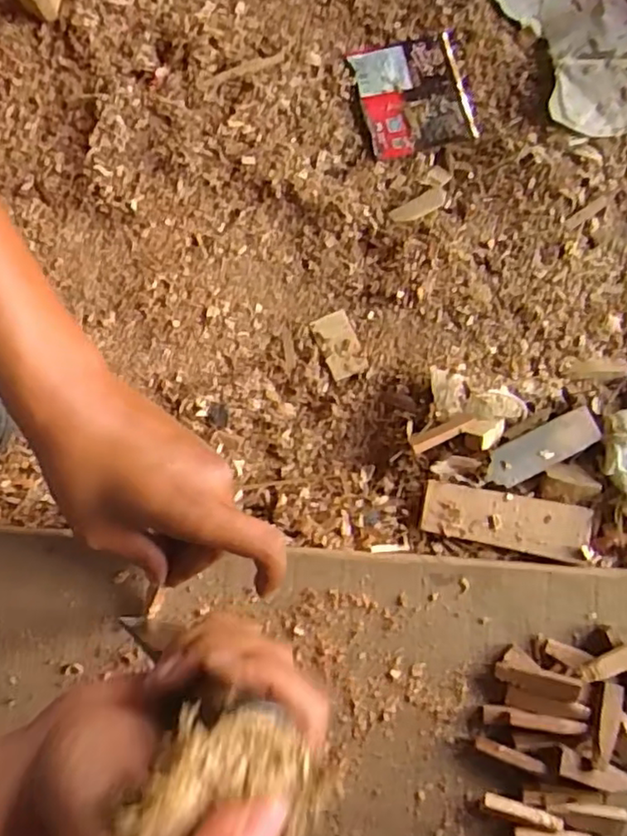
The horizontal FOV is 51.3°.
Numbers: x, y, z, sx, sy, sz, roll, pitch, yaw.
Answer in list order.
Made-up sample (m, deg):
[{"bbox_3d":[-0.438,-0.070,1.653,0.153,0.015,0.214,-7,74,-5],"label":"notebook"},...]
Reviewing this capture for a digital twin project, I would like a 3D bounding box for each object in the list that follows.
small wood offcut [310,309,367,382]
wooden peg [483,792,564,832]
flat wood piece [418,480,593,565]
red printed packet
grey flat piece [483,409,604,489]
[{"bbox_3d":[0.019,-0.054,0.477,0.026,0.004,0.049,-21,80,-5],"label":"small wood offcut"},{"bbox_3d":[0.122,0.229,0.379,0.045,0.008,0.008,18,79,2],"label":"wooden peg"},{"bbox_3d":[0.127,0.068,0.433,0.111,0.011,0.036,11,79,1],"label":"flat wood piece"},{"bbox_3d":[0.079,-0.253,0.514,0.084,0.008,0.090,-15,80,-4],"label":"red printed packet"},{"bbox_3d":[0.156,0.021,0.444,0.088,0.006,0.026,-24,79,-12],"label":"grey flat piece"}]

